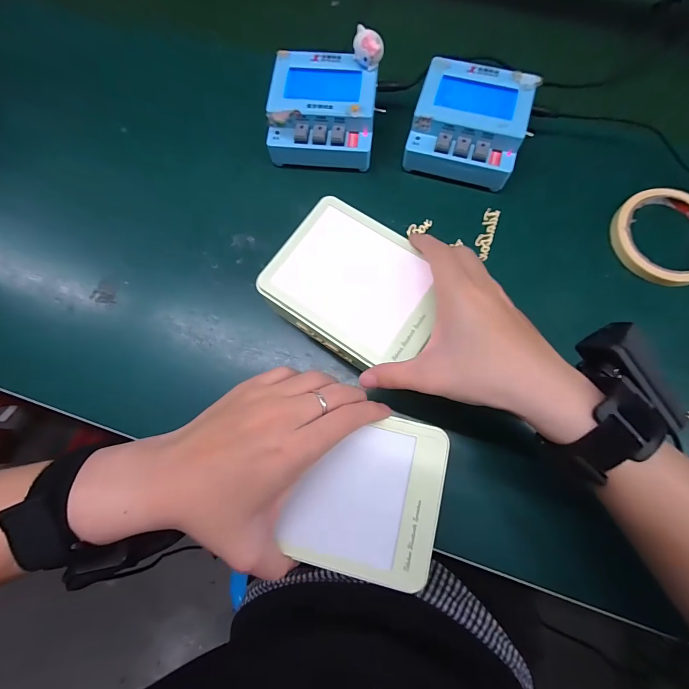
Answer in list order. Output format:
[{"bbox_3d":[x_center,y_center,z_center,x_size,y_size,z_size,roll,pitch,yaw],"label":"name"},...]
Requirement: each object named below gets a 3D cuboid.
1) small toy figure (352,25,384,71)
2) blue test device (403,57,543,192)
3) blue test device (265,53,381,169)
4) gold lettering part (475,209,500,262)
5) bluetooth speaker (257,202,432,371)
[{"bbox_3d":[0.023,-0.276,0.317,0.030,0.026,0.018,27,76,9],"label":"small toy figure"},{"bbox_3d":[0.120,-0.212,0.339,0.103,0.060,0.102,18,75,6],"label":"blue test device"},{"bbox_3d":[-0.020,-0.232,0.345,0.104,0.052,0.101,5,74,3],"label":"blue test device"},{"bbox_3d":[0.137,-0.107,0.328,0.014,0.004,0.055,18,77,8],"label":"gold lettering part"},{"bbox_3d":[0.010,-0.047,0.268,0.130,0.022,0.106,33,71,12],"label":"bluetooth speaker"}]

